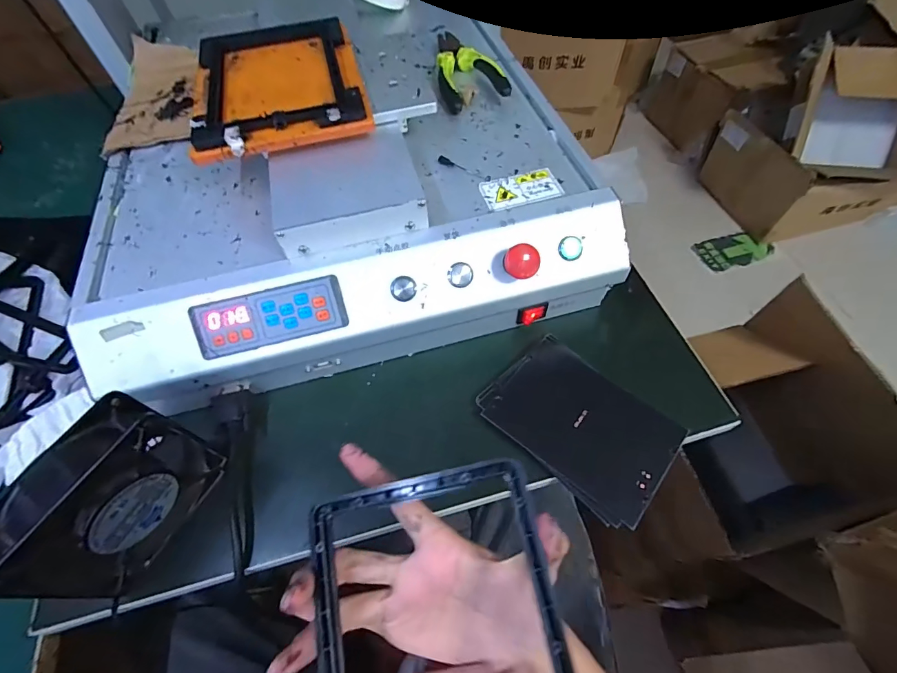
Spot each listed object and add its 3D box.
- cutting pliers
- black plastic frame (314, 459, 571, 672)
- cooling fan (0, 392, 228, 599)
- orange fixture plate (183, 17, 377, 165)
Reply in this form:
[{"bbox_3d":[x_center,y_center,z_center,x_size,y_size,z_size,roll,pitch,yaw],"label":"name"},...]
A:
[{"bbox_3d":[0.017,-0.305,0.469,0.068,0.019,0.143,-11,59,-4],"label":"cutting pliers"},{"bbox_3d":[-0.003,0.151,0.190,0.115,0.007,0.166,-15,67,7],"label":"black plastic frame"},{"bbox_3d":[-0.238,0.119,0.302,0.041,0.122,0.121,24,62,16],"label":"cooling fan"},{"bbox_3d":[-0.159,-0.241,0.391,0.149,0.017,0.196,-14,59,-6],"label":"orange fixture plate"}]

